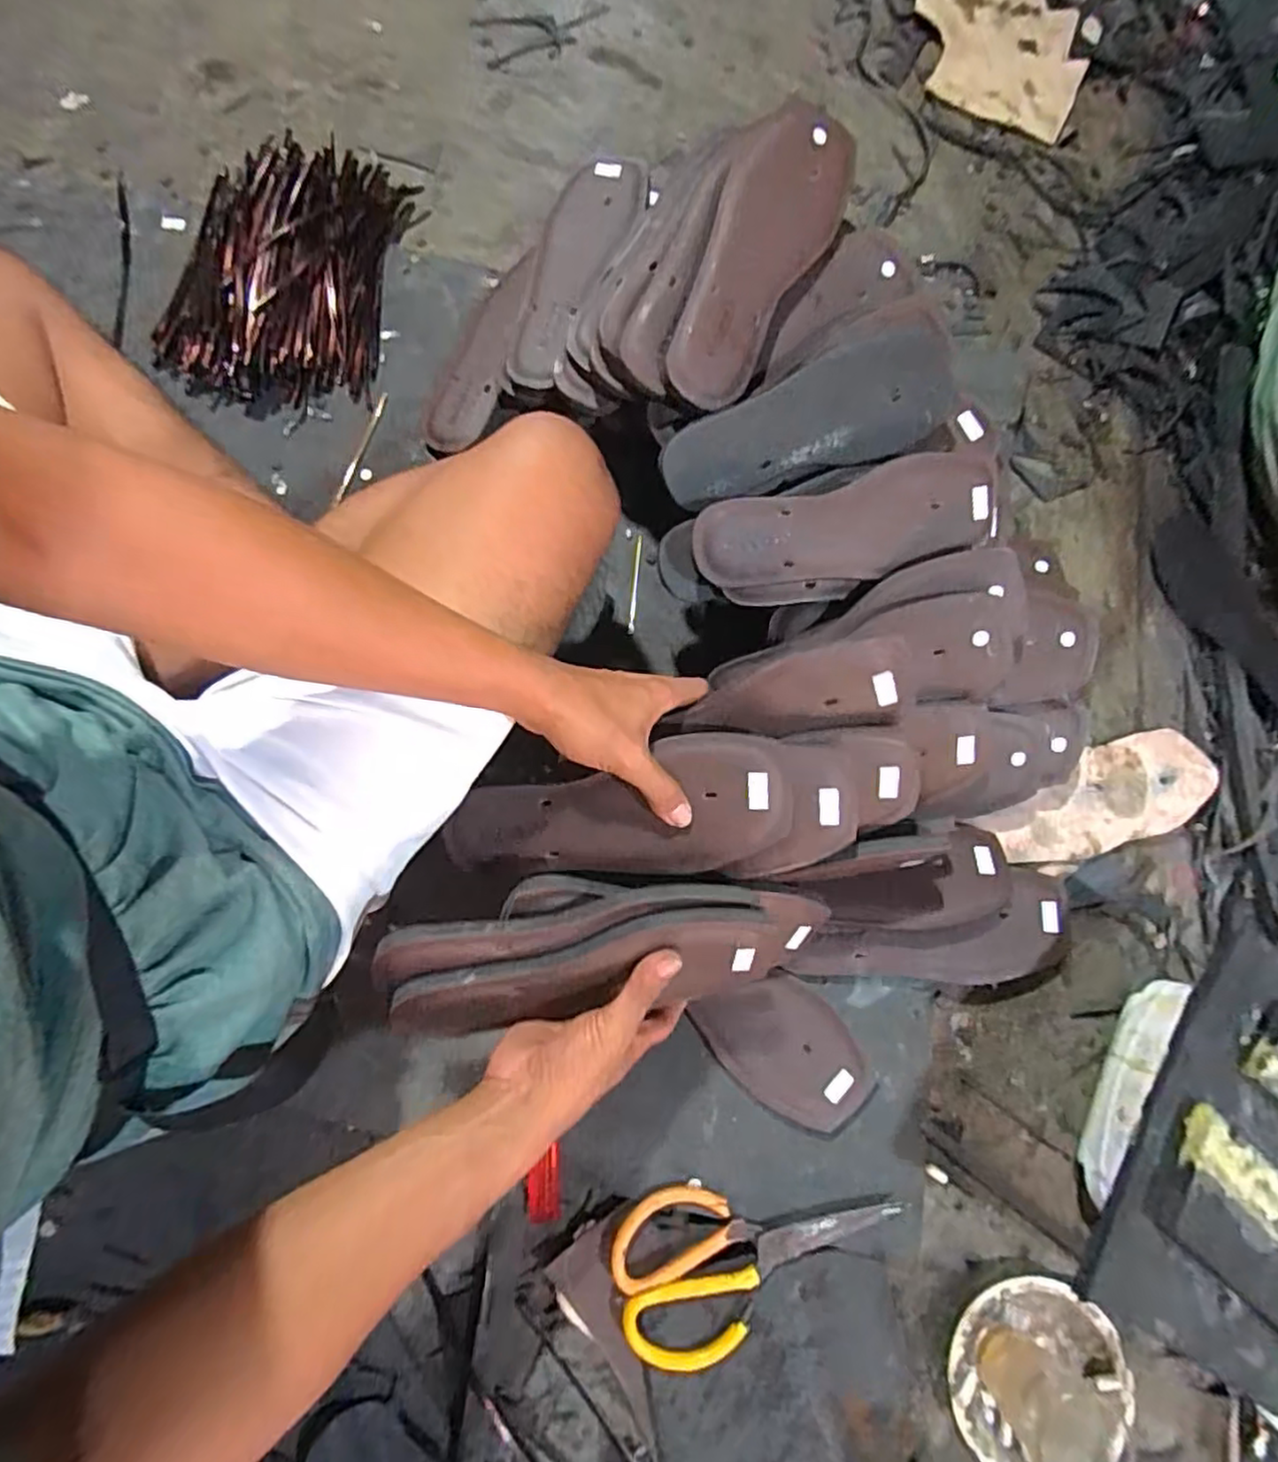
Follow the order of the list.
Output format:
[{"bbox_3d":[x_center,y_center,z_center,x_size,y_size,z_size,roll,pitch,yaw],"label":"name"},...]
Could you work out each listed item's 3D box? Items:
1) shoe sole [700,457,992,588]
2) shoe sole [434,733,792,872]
[{"bbox_3d":[0.166,-0.162,0.546,0.245,0.018,0.077,-12,109,-6],"label":"shoe sole"},{"bbox_3d":[-0.018,0.059,0.478,0.241,0.026,0.085,-10,78,12],"label":"shoe sole"}]

